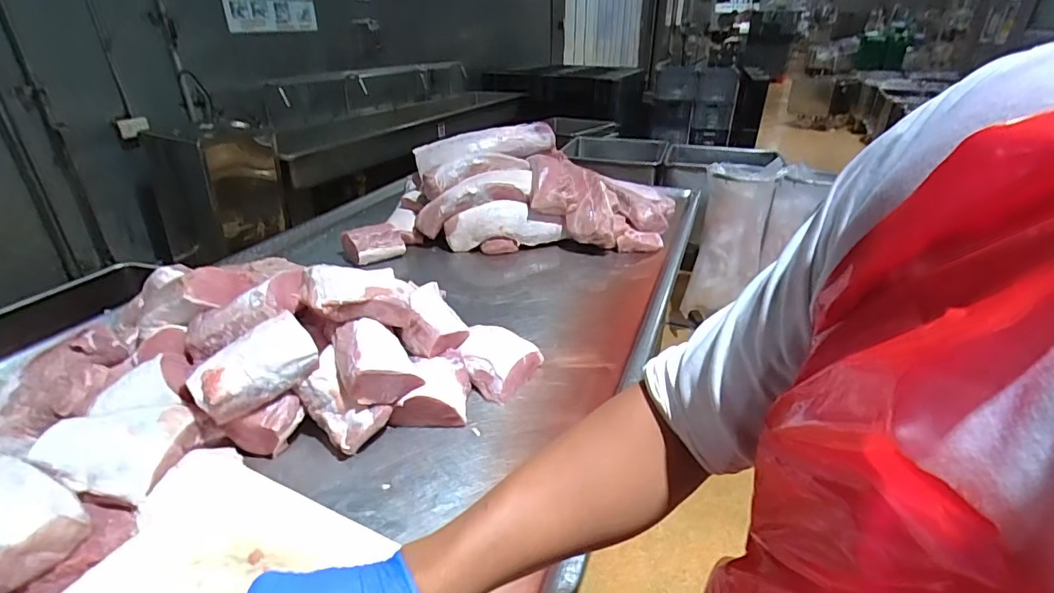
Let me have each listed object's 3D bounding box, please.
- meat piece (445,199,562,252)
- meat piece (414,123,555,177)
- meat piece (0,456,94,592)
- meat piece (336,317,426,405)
[{"bbox_3d":[-0.067,-0.194,1.464,0.314,0.139,0.084,-8,29,-13],"label":"meat piece"},{"bbox_3d":[-0.115,-0.476,1.604,0.456,0.092,0.123,-12,31,-20],"label":"meat piece"},{"bbox_3d":[-0.604,0.253,0.577,0.178,0.060,0.129,17,33,29],"label":"meat piece"},{"bbox_3d":[-0.245,0.100,0.820,0.117,0.089,0.127,-14,31,-23],"label":"meat piece"}]

